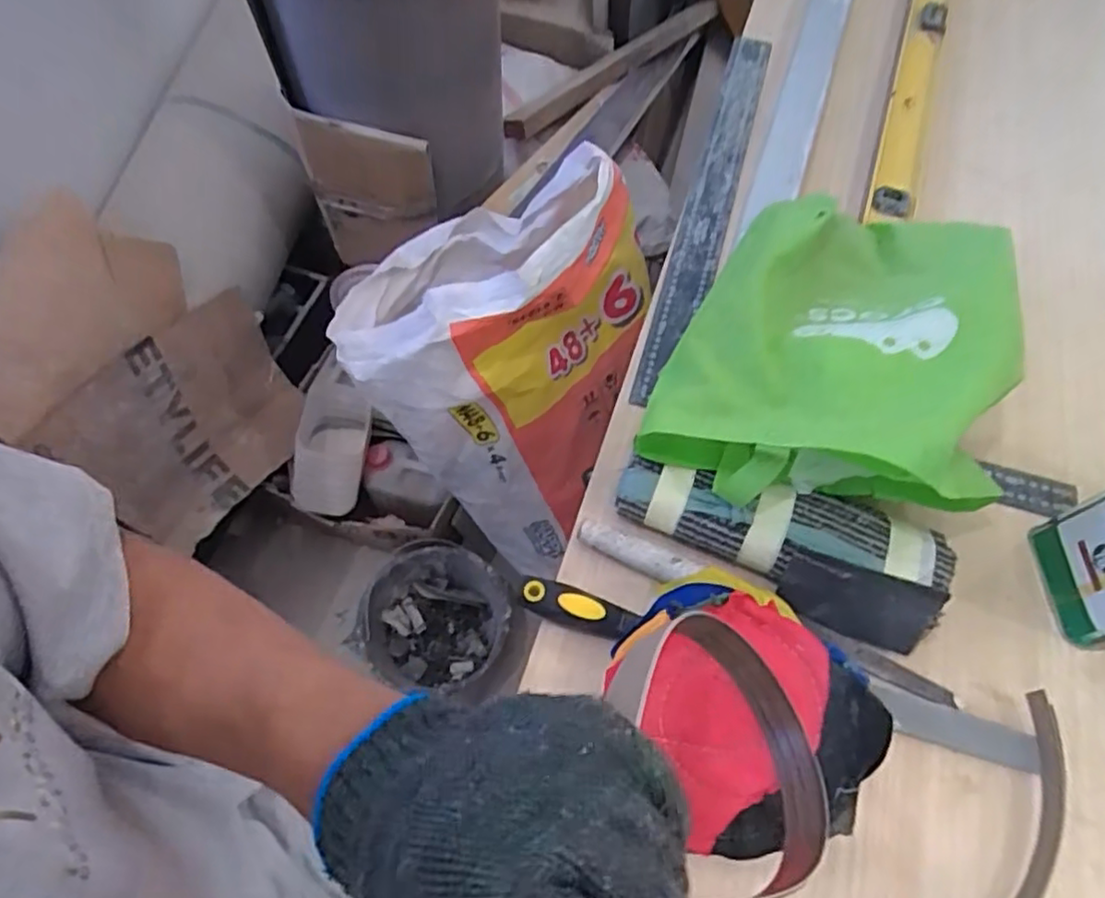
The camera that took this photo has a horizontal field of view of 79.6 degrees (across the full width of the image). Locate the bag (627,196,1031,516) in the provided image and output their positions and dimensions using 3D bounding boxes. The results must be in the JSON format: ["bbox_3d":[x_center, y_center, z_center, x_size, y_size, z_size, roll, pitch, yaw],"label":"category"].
[{"bbox_3d":[0.256,-0.104,0.565,0.245,0.123,0.378,26,65,11],"label":"bag"}]

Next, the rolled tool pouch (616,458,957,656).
[{"bbox_3d":[0.180,0.062,0.532,0.252,0.062,0.098,26,65,11],"label":"rolled tool pouch"}]

